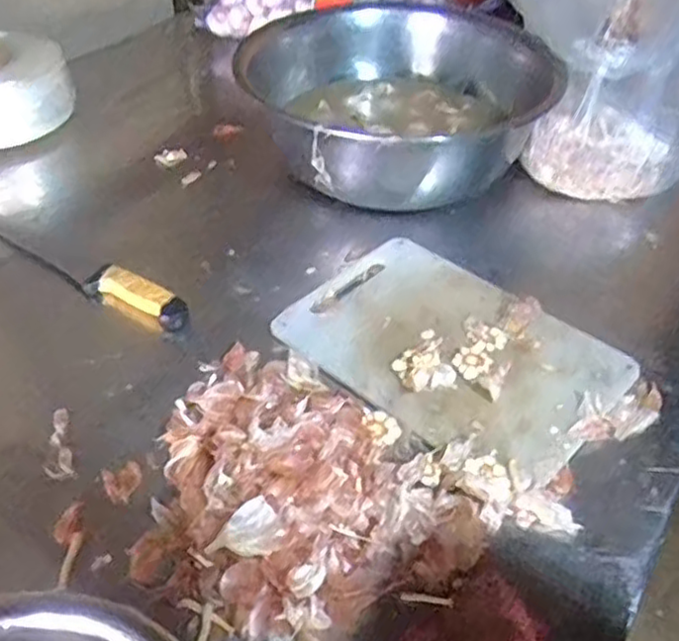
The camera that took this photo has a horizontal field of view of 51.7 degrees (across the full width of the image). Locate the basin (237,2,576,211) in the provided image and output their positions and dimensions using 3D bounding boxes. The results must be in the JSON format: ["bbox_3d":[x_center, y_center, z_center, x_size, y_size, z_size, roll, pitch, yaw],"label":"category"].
[{"bbox_3d":[0.086,-0.319,1.010,0.368,0.136,0.418,34,53,30],"label":"basin"}]

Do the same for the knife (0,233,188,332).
[{"bbox_3d":[-0.348,-0.075,0.885,0.399,0.031,0.050,25,49,24],"label":"knife"}]

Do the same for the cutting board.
[{"bbox_3d":[0.121,0.026,0.776,0.339,0.020,0.236,32,52,29],"label":"cutting board"}]

